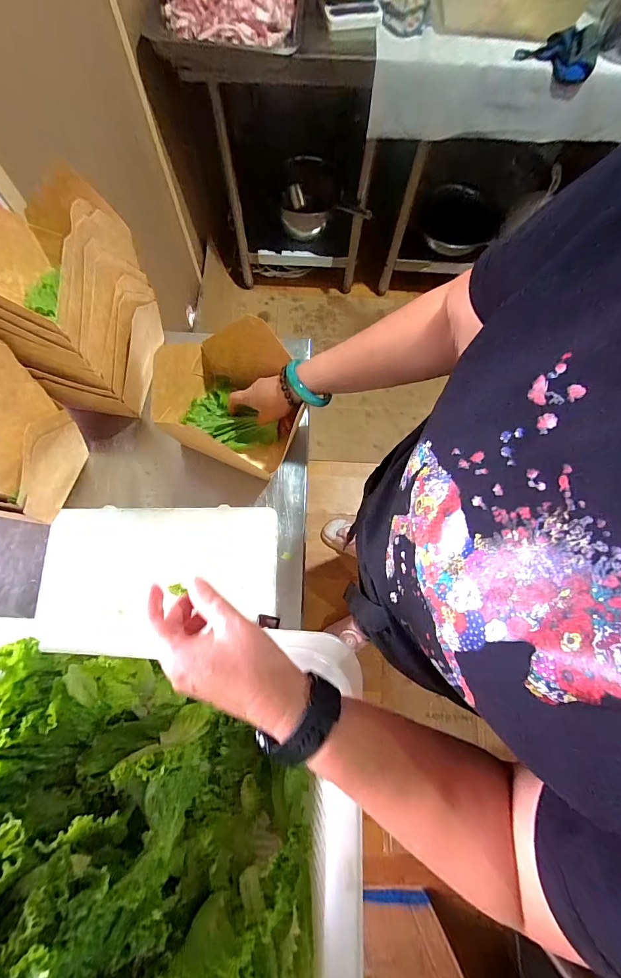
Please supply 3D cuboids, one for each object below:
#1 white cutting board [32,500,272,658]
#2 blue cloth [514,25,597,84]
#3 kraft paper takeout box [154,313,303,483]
[{"bbox_3d":[-0.208,0.118,0.510,0.317,0.026,0.190,-1,73,-2],"label":"white cutting board"},{"bbox_3d":[0.561,-1.003,0.853,0.190,0.056,0.077,-2,74,-2],"label":"blue cloth"},{"bbox_3d":[-0.115,-0.138,0.536,0.174,0.130,0.144,16,74,3],"label":"kraft paper takeout box"}]

